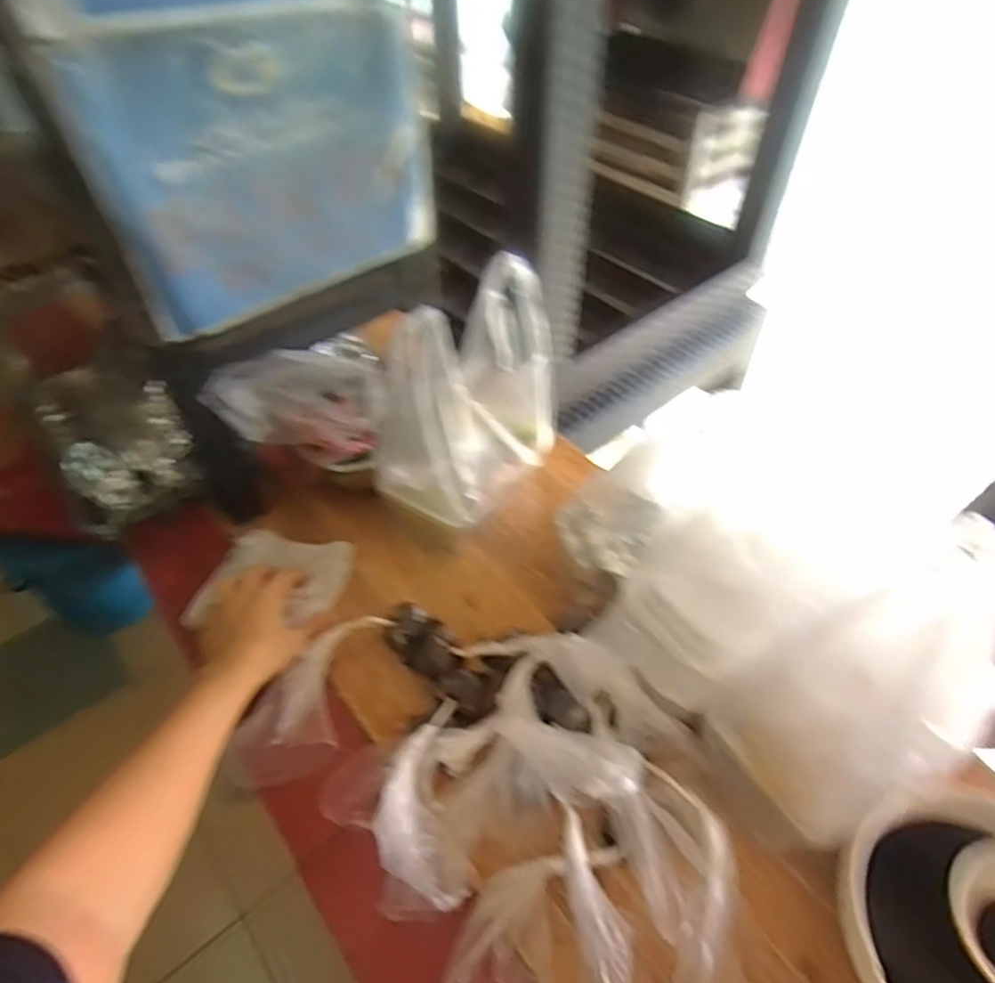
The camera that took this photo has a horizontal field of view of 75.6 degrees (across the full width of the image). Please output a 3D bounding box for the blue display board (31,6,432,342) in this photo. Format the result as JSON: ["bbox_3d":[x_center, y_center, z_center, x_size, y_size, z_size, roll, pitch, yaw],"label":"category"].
[{"bbox_3d":[-0.181,-0.264,0.539,0.274,0.213,0.025,-34,57,-25],"label":"blue display board"}]

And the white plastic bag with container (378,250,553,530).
[{"bbox_3d":[-0.027,-0.093,0.634,0.097,0.215,0.186,33,57,26],"label":"white plastic bag with container"}]

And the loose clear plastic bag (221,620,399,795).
[{"bbox_3d":[-0.171,0.193,0.597,0.077,0.042,0.172,14,51,12],"label":"loose clear plastic bag"}]

